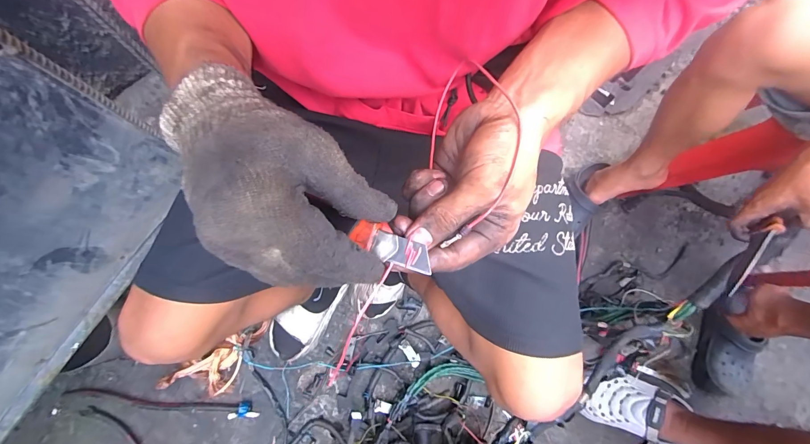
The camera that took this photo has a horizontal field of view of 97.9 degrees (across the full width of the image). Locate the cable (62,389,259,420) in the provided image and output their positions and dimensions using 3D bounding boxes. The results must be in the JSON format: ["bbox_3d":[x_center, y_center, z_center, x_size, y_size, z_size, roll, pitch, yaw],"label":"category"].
[{"bbox_3d":[-0.535,0.403,0.778,0.407,0.045,0.034,5,78,2],"label":"cable"}]

